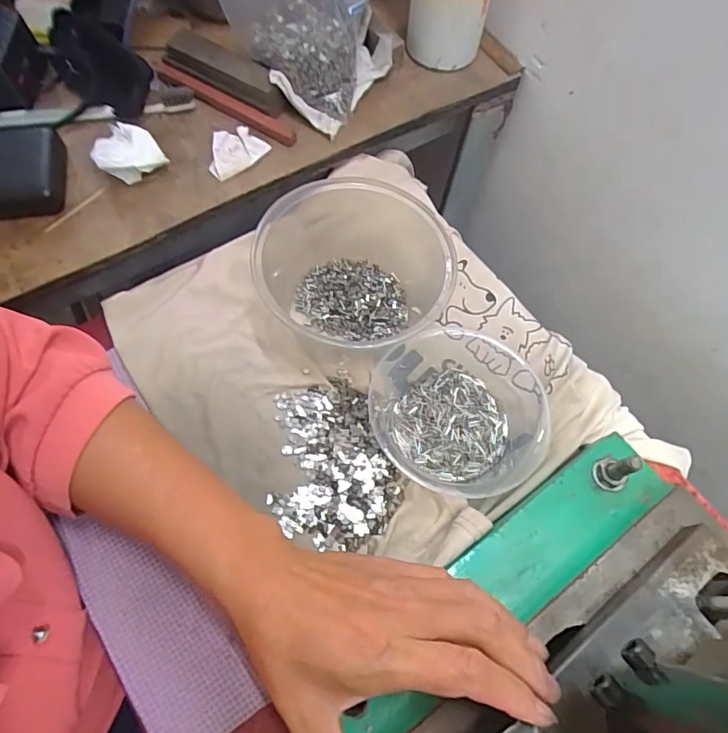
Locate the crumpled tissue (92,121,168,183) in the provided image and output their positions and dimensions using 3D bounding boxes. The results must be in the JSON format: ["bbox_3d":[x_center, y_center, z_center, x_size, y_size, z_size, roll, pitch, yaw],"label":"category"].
[{"bbox_3d":[-0.198,-0.178,0.419,0.048,0.020,0.061,-34,73,-15],"label":"crumpled tissue"}]

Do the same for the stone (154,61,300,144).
[{"bbox_3d":[-0.126,-0.240,0.456,0.153,0.015,0.017,32,70,10],"label":"stone"}]

